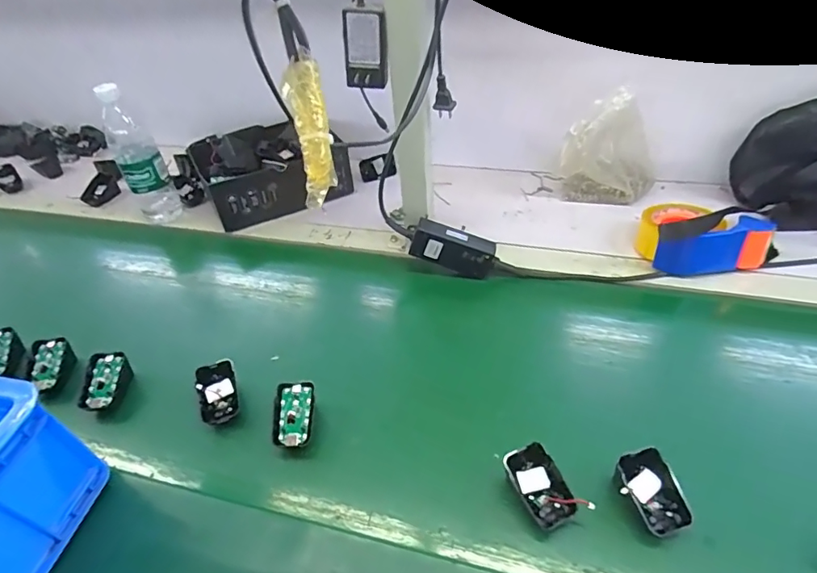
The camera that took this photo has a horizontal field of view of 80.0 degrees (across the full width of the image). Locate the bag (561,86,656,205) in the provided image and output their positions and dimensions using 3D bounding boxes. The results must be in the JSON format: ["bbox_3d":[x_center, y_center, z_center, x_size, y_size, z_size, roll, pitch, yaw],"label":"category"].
[{"bbox_3d":[0.320,-0.213,0.778,0.137,0.164,0.088,14,45,21],"label":"bag"}]

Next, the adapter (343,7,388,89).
[{"bbox_3d":[-0.049,-0.271,0.556,0.049,0.080,0.024,-9,41,-4],"label":"adapter"}]

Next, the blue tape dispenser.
[{"bbox_3d":[0.409,-0.071,0.674,0.163,0.073,0.112,3,41,9],"label":"blue tape dispenser"}]

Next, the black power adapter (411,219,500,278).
[{"bbox_3d":[0.064,-0.051,0.685,0.116,0.054,0.037,19,43,-2],"label":"black power adapter"}]

